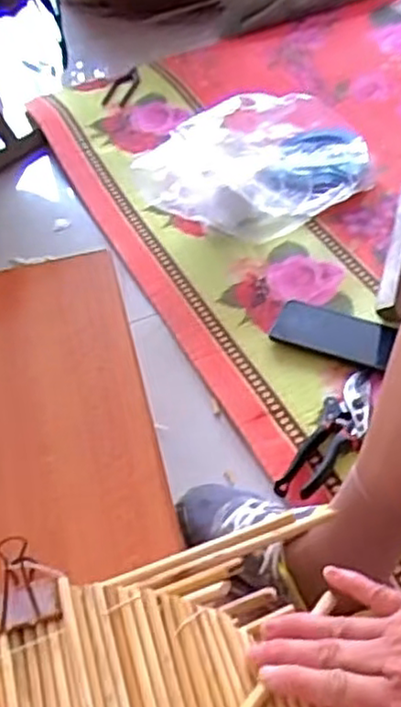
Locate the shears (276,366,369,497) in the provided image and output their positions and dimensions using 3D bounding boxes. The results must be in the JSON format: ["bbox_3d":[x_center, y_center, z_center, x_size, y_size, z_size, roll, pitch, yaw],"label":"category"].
[{"bbox_3d":[0.151,0.089,0.797,0.057,0.021,0.189,23,56,21],"label":"shears"}]

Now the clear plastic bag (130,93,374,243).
[{"bbox_3d":[0.078,-0.289,1.049,0.350,0.123,0.244,-10,51,-4],"label":"clear plastic bag"}]

